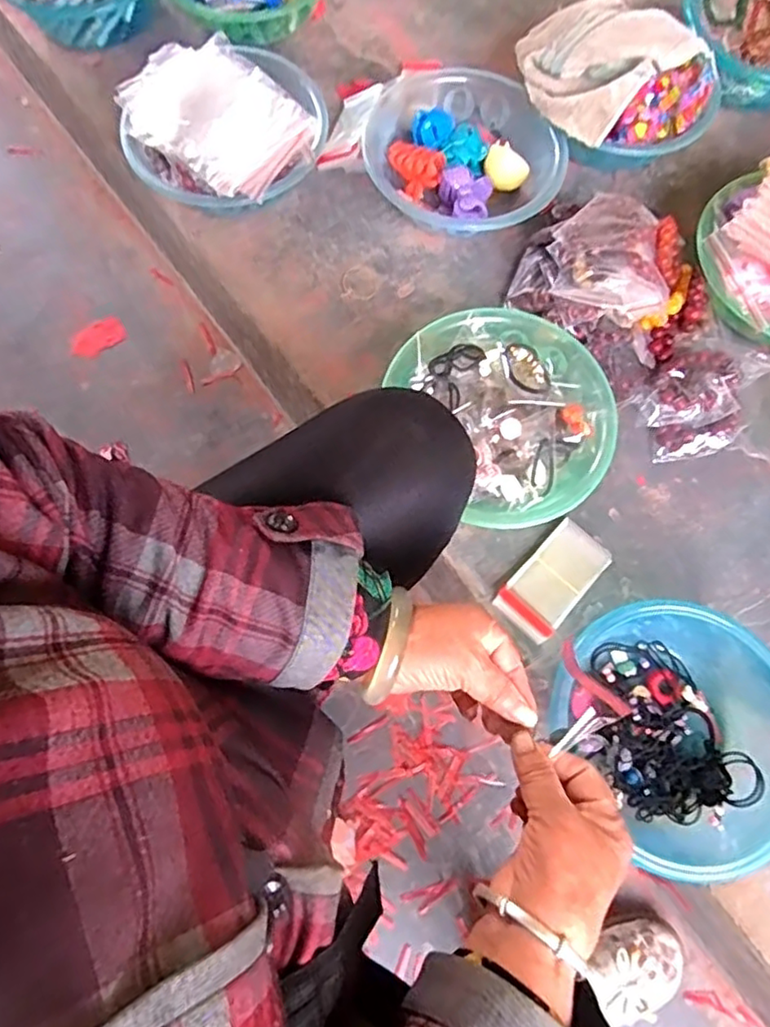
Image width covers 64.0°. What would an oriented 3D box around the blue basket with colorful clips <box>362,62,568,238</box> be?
[{"bbox_3d":[0.094,-0.435,0.757,0.218,0.080,0.234,1,72,-2],"label":"blue basket with colorful clips"}]

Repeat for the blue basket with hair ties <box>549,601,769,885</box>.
[{"bbox_3d":[0.287,0.200,0.569,0.200,0.080,0.217,-1,72,-2],"label":"blue basket with hair ties"}]

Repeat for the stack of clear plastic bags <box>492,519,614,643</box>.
[{"bbox_3d":[0.176,0.069,0.642,0.066,0.012,0.124,42,75,11],"label":"stack of clear plastic bags"}]

